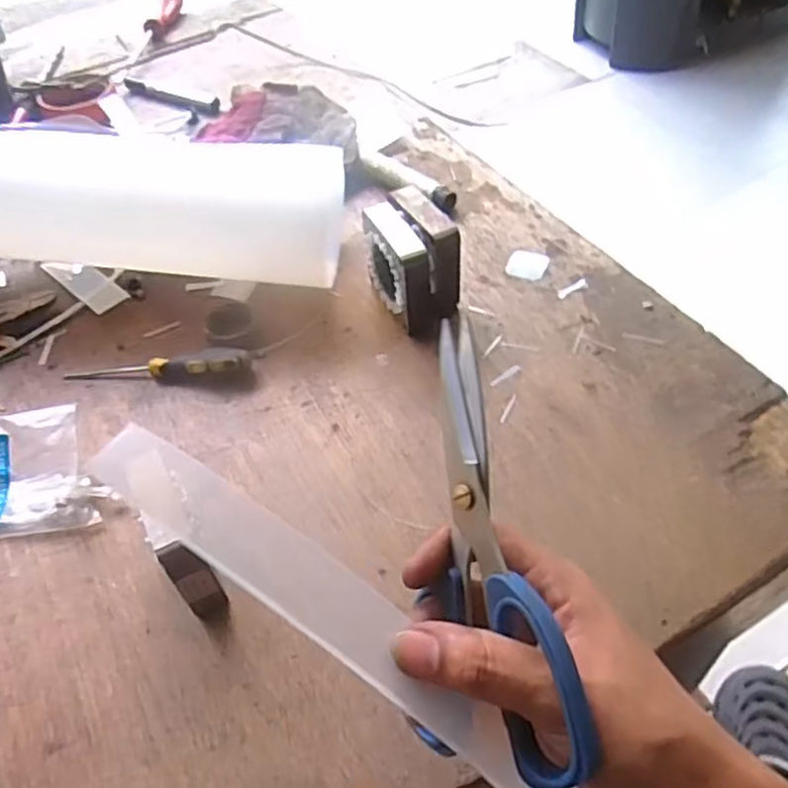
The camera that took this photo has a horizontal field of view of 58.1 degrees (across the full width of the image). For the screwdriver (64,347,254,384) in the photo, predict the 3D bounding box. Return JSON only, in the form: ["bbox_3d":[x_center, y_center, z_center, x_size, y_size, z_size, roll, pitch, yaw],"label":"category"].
[{"bbox_3d":[-0.174,-0.021,0.526,0.140,0.019,0.020,-1,50,5],"label":"screwdriver"}]

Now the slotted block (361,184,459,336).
[{"bbox_3d":[0.012,-0.097,0.539,0.055,0.078,0.077,-27,53,-16],"label":"slotted block"}]

